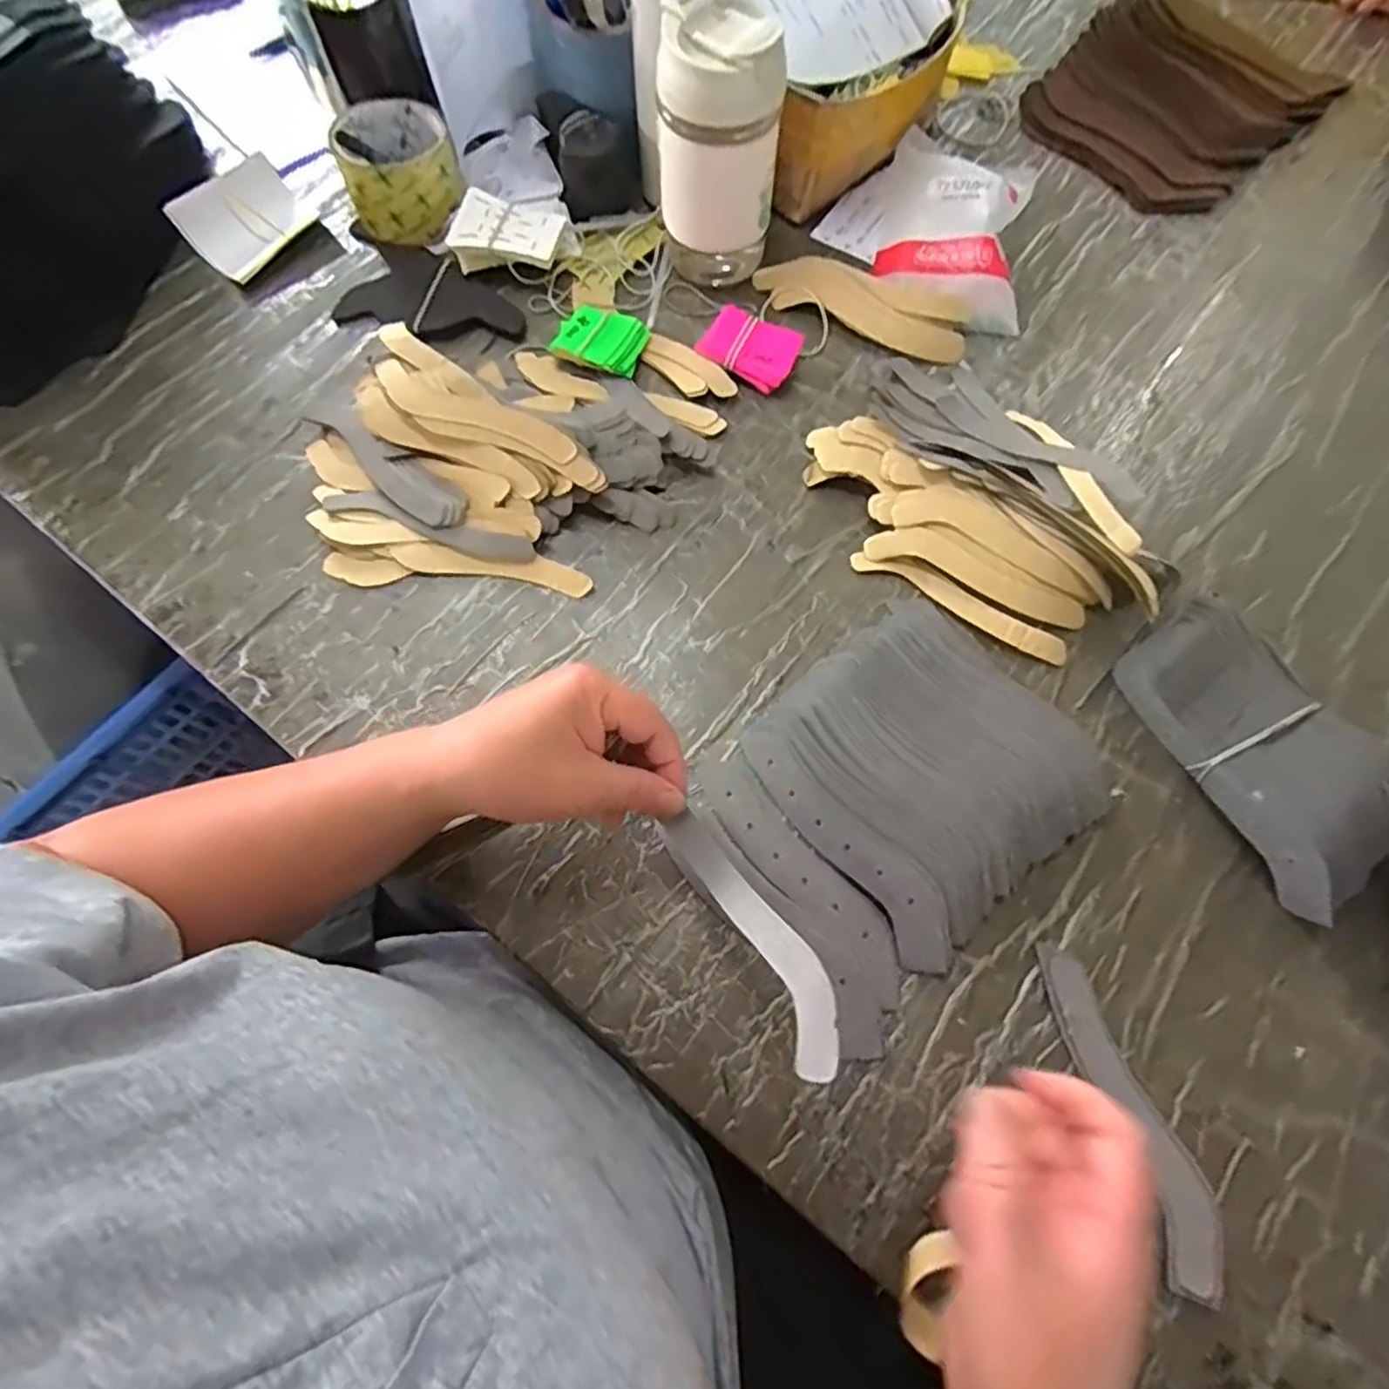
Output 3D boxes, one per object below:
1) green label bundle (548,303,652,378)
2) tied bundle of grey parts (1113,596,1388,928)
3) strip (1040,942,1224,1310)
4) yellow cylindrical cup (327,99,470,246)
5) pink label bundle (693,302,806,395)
[{"bbox_3d":[-0.071,-0.267,0.527,0.064,0.018,0.058,17,70,7],"label":"green label bundle"},{"bbox_3d":[0.333,0.029,0.408,0.095,0.039,0.172,-27,71,-10],"label":"tied bundle of grey parts"},{"bbox_3d":[0.222,0.209,0.354,0.037,0.008,0.156,-14,69,-5],"label":"strip"},{"bbox_3d":[-0.233,-0.416,0.556,0.086,0.066,0.088,-22,70,-8],"label":"yellow cylindrical cup"},{"bbox_3d":[0.041,-0.258,0.525,0.072,0.022,0.048,27,71,10],"label":"pink label bundle"}]

